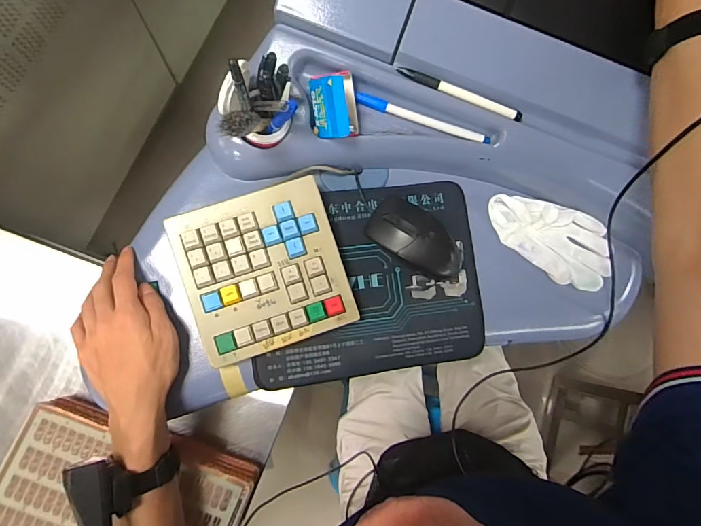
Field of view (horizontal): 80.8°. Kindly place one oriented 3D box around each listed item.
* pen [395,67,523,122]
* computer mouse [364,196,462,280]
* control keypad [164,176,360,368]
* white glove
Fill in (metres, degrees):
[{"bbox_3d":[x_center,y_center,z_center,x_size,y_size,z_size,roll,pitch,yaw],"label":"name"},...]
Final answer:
[{"bbox_3d":[0.112,-0.172,0.415,0.132,0.008,0.012,20,80,-3],"label":"pen"},{"bbox_3d":[0.073,-0.026,0.445,0.110,0.033,0.060,34,80,0],"label":"computer mouse"},{"bbox_3d":[-0.088,0.009,0.424,0.153,0.039,0.154,-18,84,-8],"label":"control keypad"},{"bbox_3d":[0.227,-0.026,0.469,0.144,0.023,0.080,17,81,-3],"label":"white glove"}]

